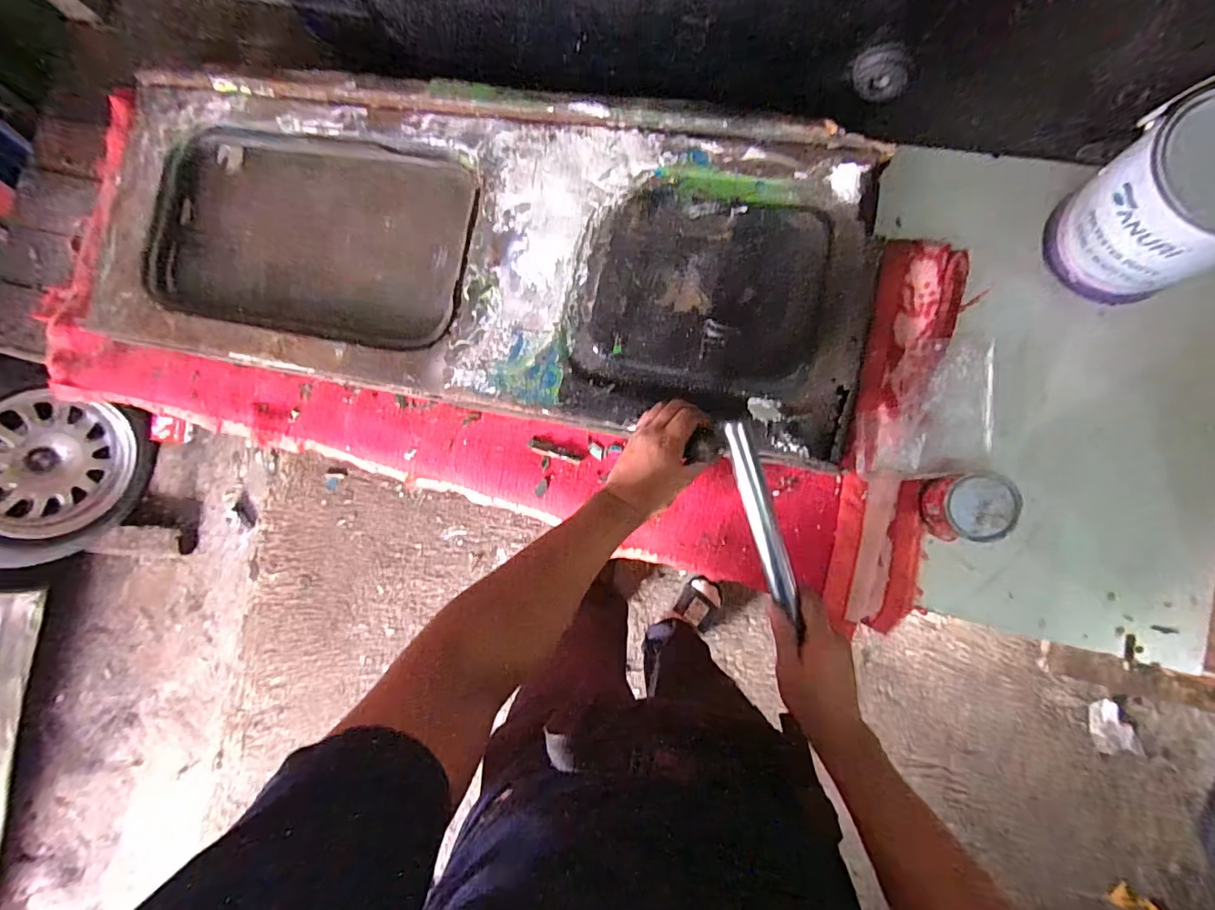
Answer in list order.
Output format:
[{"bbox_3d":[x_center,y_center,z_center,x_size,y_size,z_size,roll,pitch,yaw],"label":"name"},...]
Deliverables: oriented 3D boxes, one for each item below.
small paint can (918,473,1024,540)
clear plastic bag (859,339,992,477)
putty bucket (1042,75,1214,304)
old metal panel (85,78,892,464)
[{"bbox_3d":[0.392,0.057,0.561,0.073,0.053,0.071,-1,83,7],"label":"small paint can"},{"bbox_3d":[0.362,-0.051,0.586,0.159,0.029,0.153,-2,83,7],"label":"clear plastic bag"},{"bbox_3d":[0.588,-0.267,0.511,0.161,0.193,0.158,-1,83,7],"label":"putty bucket"},{"bbox_3d":[-0.184,-0.258,0.638,0.959,0.032,0.359,11,89,8],"label":"old metal panel"}]

